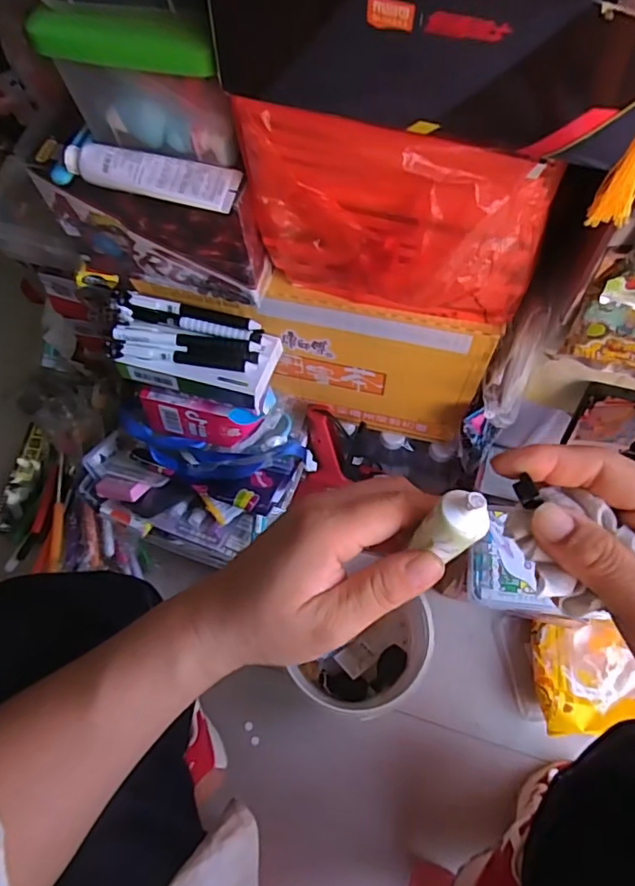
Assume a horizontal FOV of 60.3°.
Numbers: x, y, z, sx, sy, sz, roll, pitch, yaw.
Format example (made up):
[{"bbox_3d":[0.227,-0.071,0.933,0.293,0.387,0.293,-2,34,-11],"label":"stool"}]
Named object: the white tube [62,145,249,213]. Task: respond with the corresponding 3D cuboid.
[{"bbox_3d":[-0.110,-0.183,0.367,0.114,0.017,0.035,12,68,7],"label":"white tube"}]

